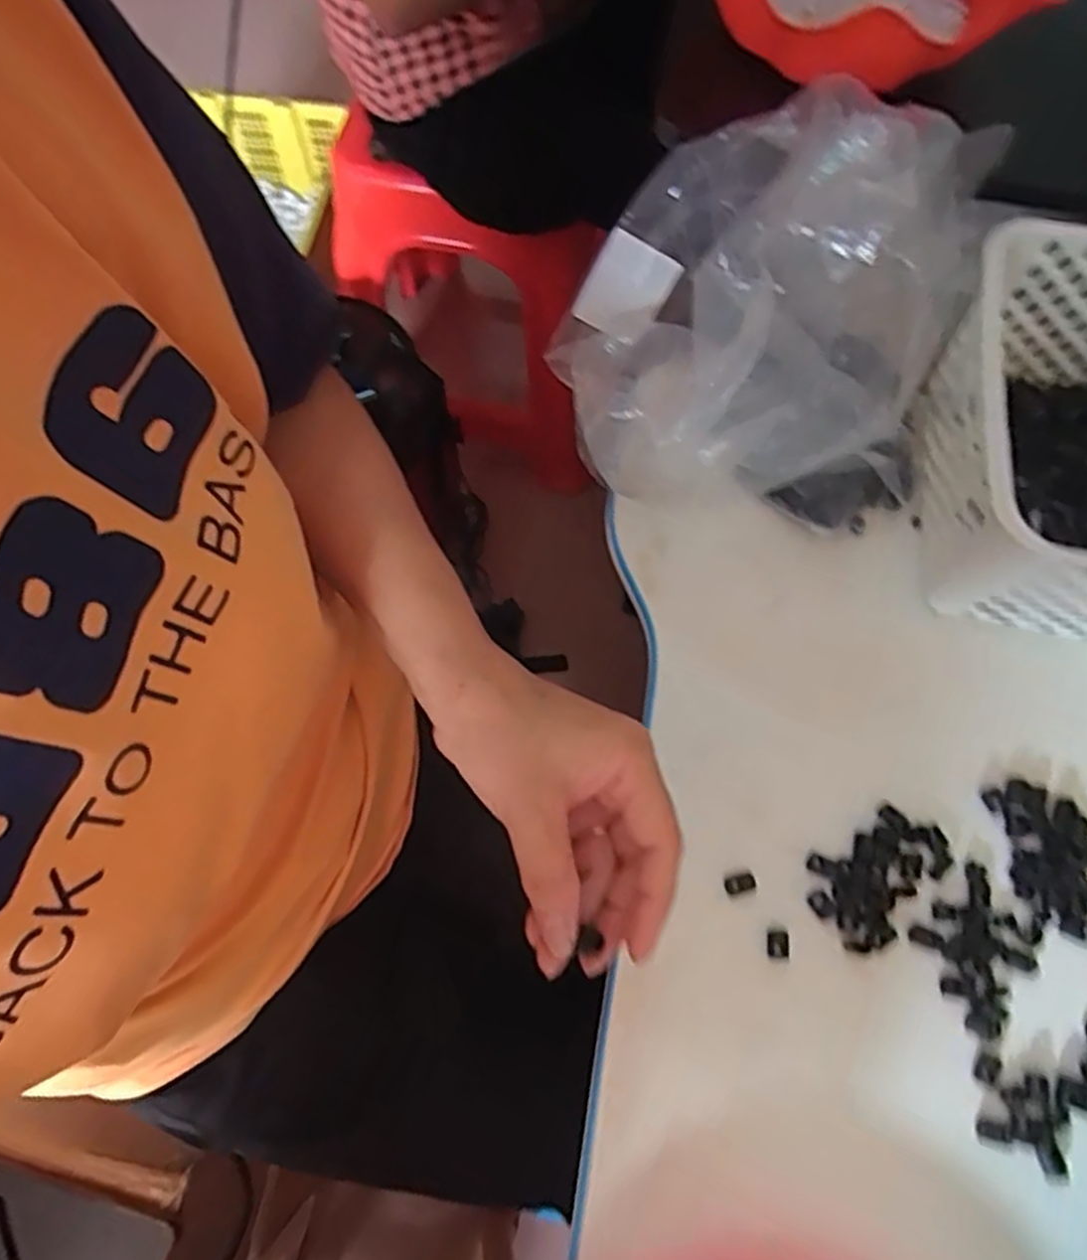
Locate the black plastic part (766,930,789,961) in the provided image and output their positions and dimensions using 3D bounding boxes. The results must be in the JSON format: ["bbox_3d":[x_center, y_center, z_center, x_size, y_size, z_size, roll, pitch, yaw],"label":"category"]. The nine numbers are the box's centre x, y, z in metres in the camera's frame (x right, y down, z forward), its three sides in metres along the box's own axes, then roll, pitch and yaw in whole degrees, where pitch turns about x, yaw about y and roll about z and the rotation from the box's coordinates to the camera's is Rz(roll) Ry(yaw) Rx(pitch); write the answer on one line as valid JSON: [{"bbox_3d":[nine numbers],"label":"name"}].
[{"bbox_3d":[0.119,0.160,0.385,0.011,0.004,0.014,5,69,2],"label":"black plastic part"}]

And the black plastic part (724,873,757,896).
[{"bbox_3d":[0.101,0.130,0.388,0.015,0.004,0.009,-15,70,-5],"label":"black plastic part"}]

